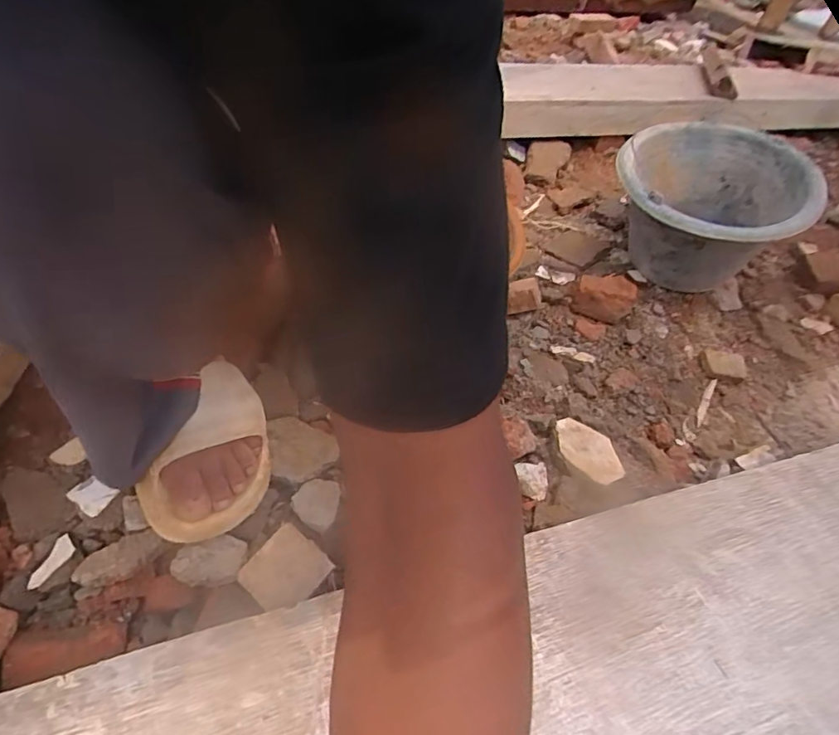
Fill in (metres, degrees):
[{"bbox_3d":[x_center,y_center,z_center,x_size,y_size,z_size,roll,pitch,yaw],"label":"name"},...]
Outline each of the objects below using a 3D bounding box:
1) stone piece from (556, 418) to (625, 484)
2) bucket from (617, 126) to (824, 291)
[{"bbox_3d":[0.190,0.092,0.602,0.043,0.022,0.094,-23,54,-27],"label":"stone piece"},{"bbox_3d":[0.417,-0.224,0.798,0.246,0.205,0.295,28,49,18],"label":"bucket"}]

